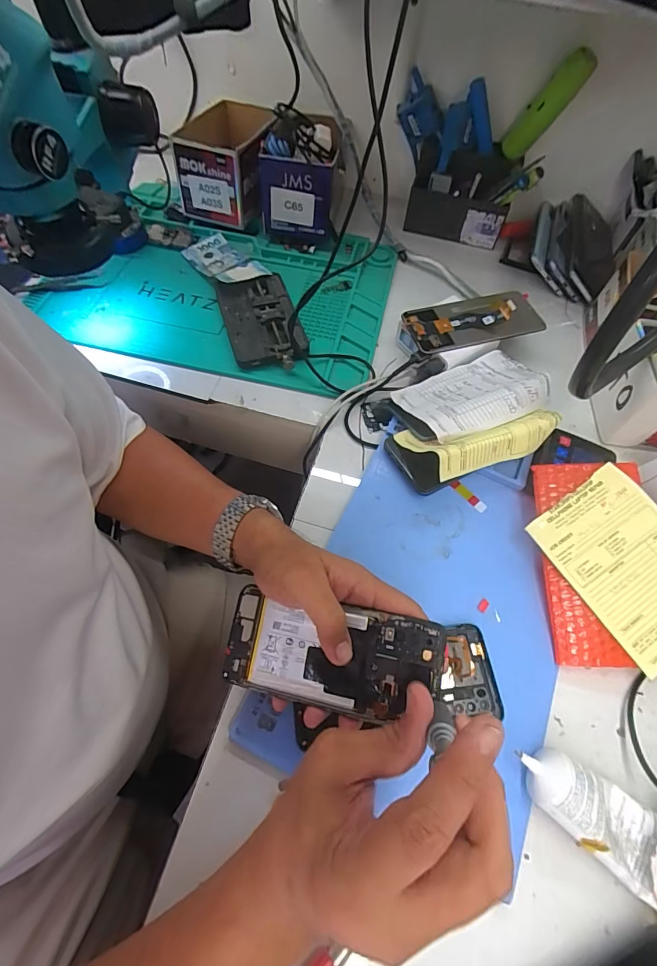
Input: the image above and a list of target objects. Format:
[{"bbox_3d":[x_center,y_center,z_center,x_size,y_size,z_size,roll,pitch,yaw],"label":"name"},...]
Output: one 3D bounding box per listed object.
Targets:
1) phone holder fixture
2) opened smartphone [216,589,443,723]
[{"bbox_3d":[-0.083,-0.202,0.522,0.088,0.031,0.150,-14,63,-10],"label":"phone holder fixture"},{"bbox_3d":[0.001,0.125,0.304,0.155,0.005,0.070,7,76,14],"label":"opened smartphone"}]

